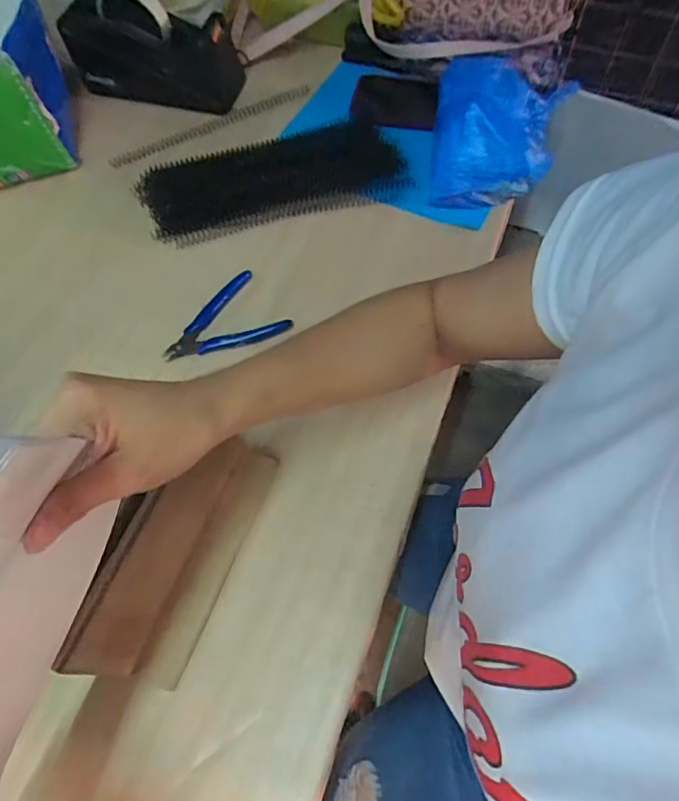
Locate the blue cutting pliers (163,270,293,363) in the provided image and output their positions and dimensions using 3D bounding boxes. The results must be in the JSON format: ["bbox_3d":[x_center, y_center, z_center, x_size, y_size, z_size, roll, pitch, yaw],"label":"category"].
[{"bbox_3d":[-0.118,-0.072,0.551,0.116,0.018,0.077,-35,67,-13],"label":"blue cutting pliers"}]

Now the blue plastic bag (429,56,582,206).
[{"bbox_3d":[0.177,-0.310,0.610,0.137,0.070,0.202,13,65,9],"label":"blue plastic bag"}]

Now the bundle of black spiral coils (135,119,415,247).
[{"bbox_3d":[-0.074,-0.255,0.631,0.295,0.033,0.125,-15,64,-4],"label":"bundle of black spiral coils"}]

